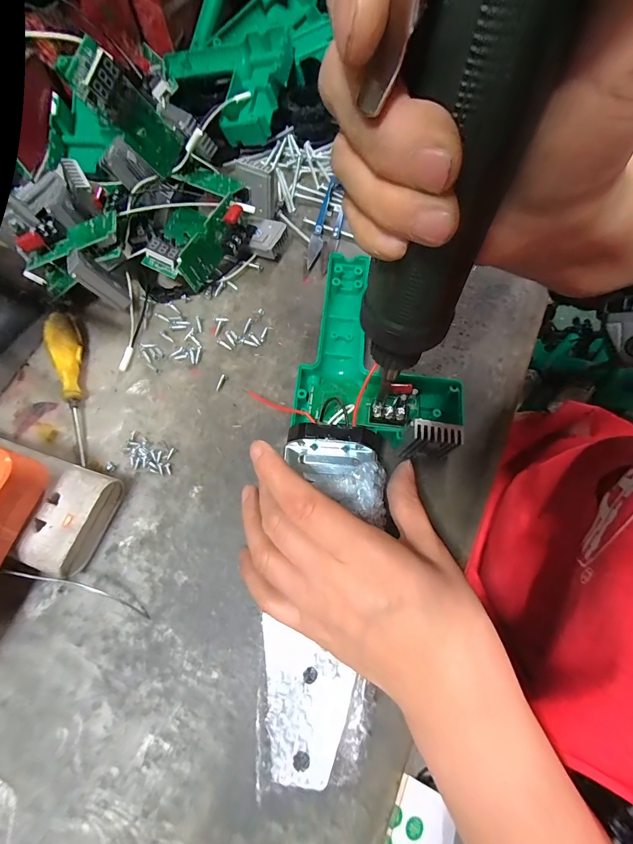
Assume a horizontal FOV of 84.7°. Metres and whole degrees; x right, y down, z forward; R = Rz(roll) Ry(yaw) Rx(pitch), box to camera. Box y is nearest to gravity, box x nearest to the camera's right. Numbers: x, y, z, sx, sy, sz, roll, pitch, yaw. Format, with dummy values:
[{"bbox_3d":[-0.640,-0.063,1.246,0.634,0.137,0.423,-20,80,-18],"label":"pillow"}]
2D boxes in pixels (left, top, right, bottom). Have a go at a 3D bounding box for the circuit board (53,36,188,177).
[{"bbox_3d":[-0.137,-0.228,0.256,0.033,0.083,0.019,-32,70,18],"label":"circuit board"}]

